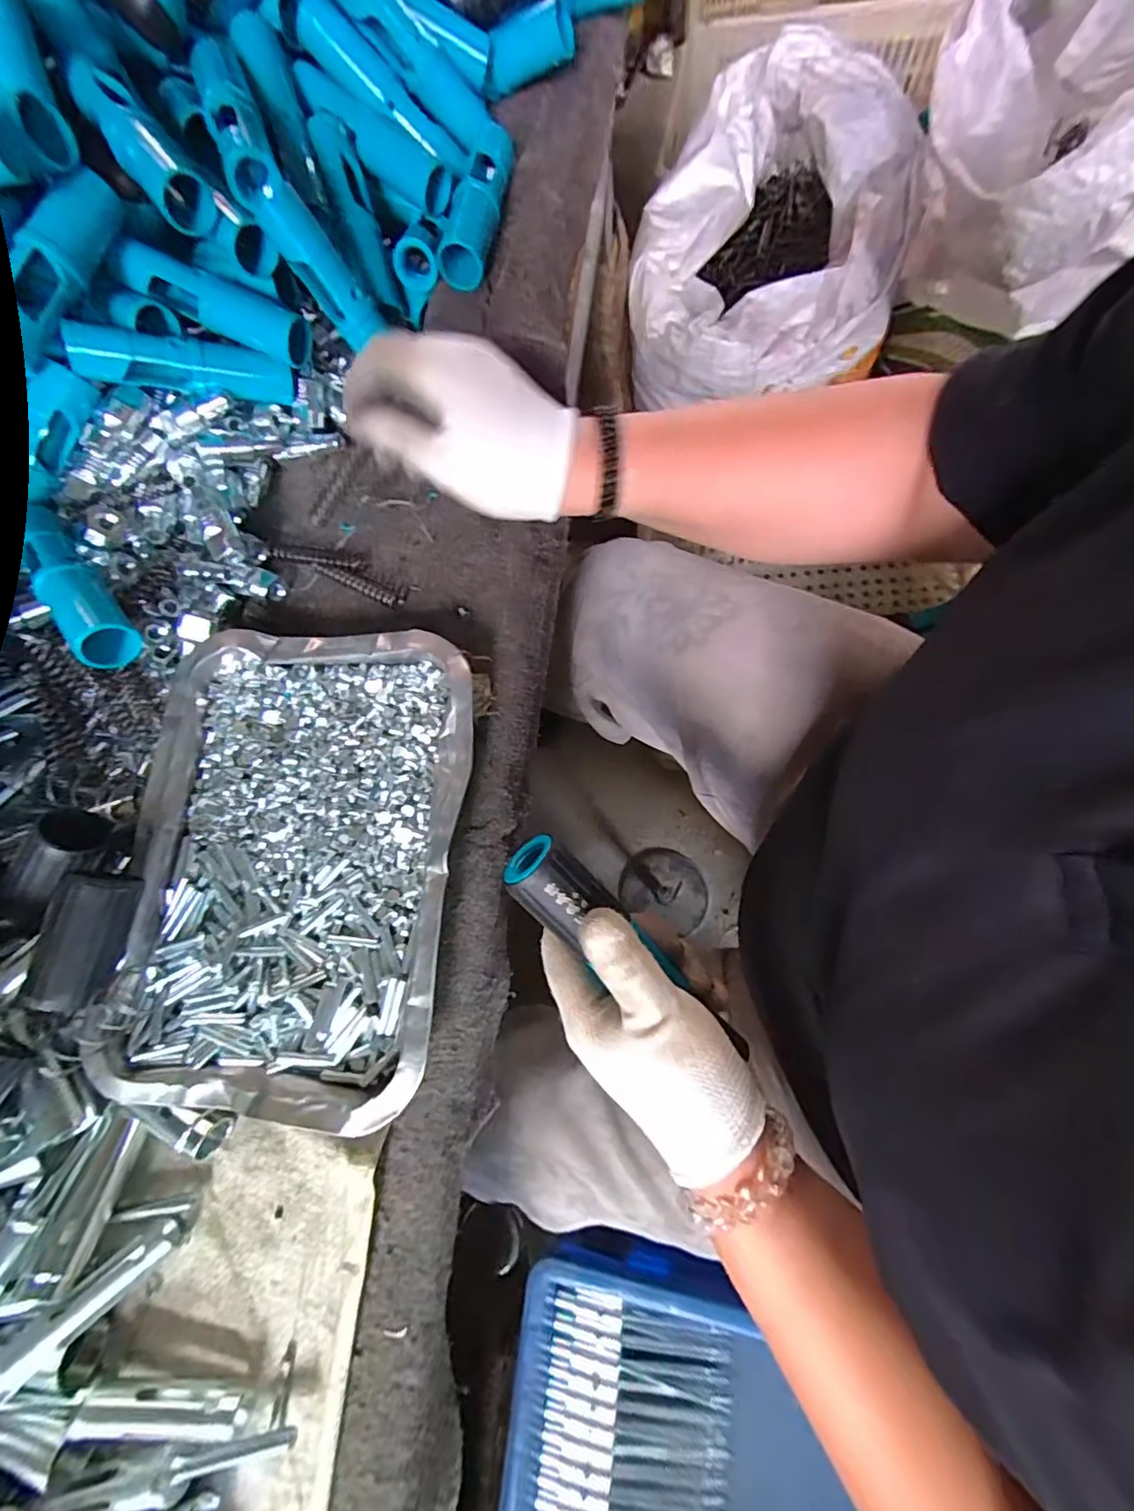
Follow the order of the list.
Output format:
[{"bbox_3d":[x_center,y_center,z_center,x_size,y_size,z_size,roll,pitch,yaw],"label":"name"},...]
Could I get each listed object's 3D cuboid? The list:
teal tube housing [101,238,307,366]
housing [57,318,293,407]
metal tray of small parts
[{"bbox_3d":[-0.227,-0.293,0.356,0.112,0.030,0.027,20,76,-8],"label":"teal tube housing"},{"bbox_3d":[-0.246,-0.254,0.356,0.122,0.027,0.024,-7,73,-24],"label":"housing"},{"bbox_3d":[-0.151,0.051,0.295,0.182,0.024,0.248,5,75,3],"label":"metal tray of small parts"}]

